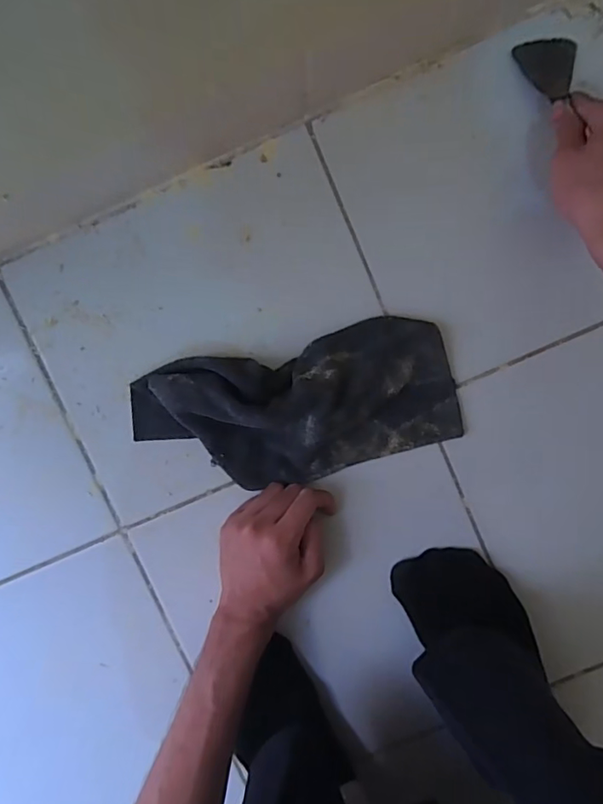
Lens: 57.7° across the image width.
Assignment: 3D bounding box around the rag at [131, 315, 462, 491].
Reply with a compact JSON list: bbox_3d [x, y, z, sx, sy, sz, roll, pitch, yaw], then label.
[{"bbox_3d":[-0.005,0.009,0.466,0.276,0.051,0.120,-12,96,2],"label":"rag"}]

